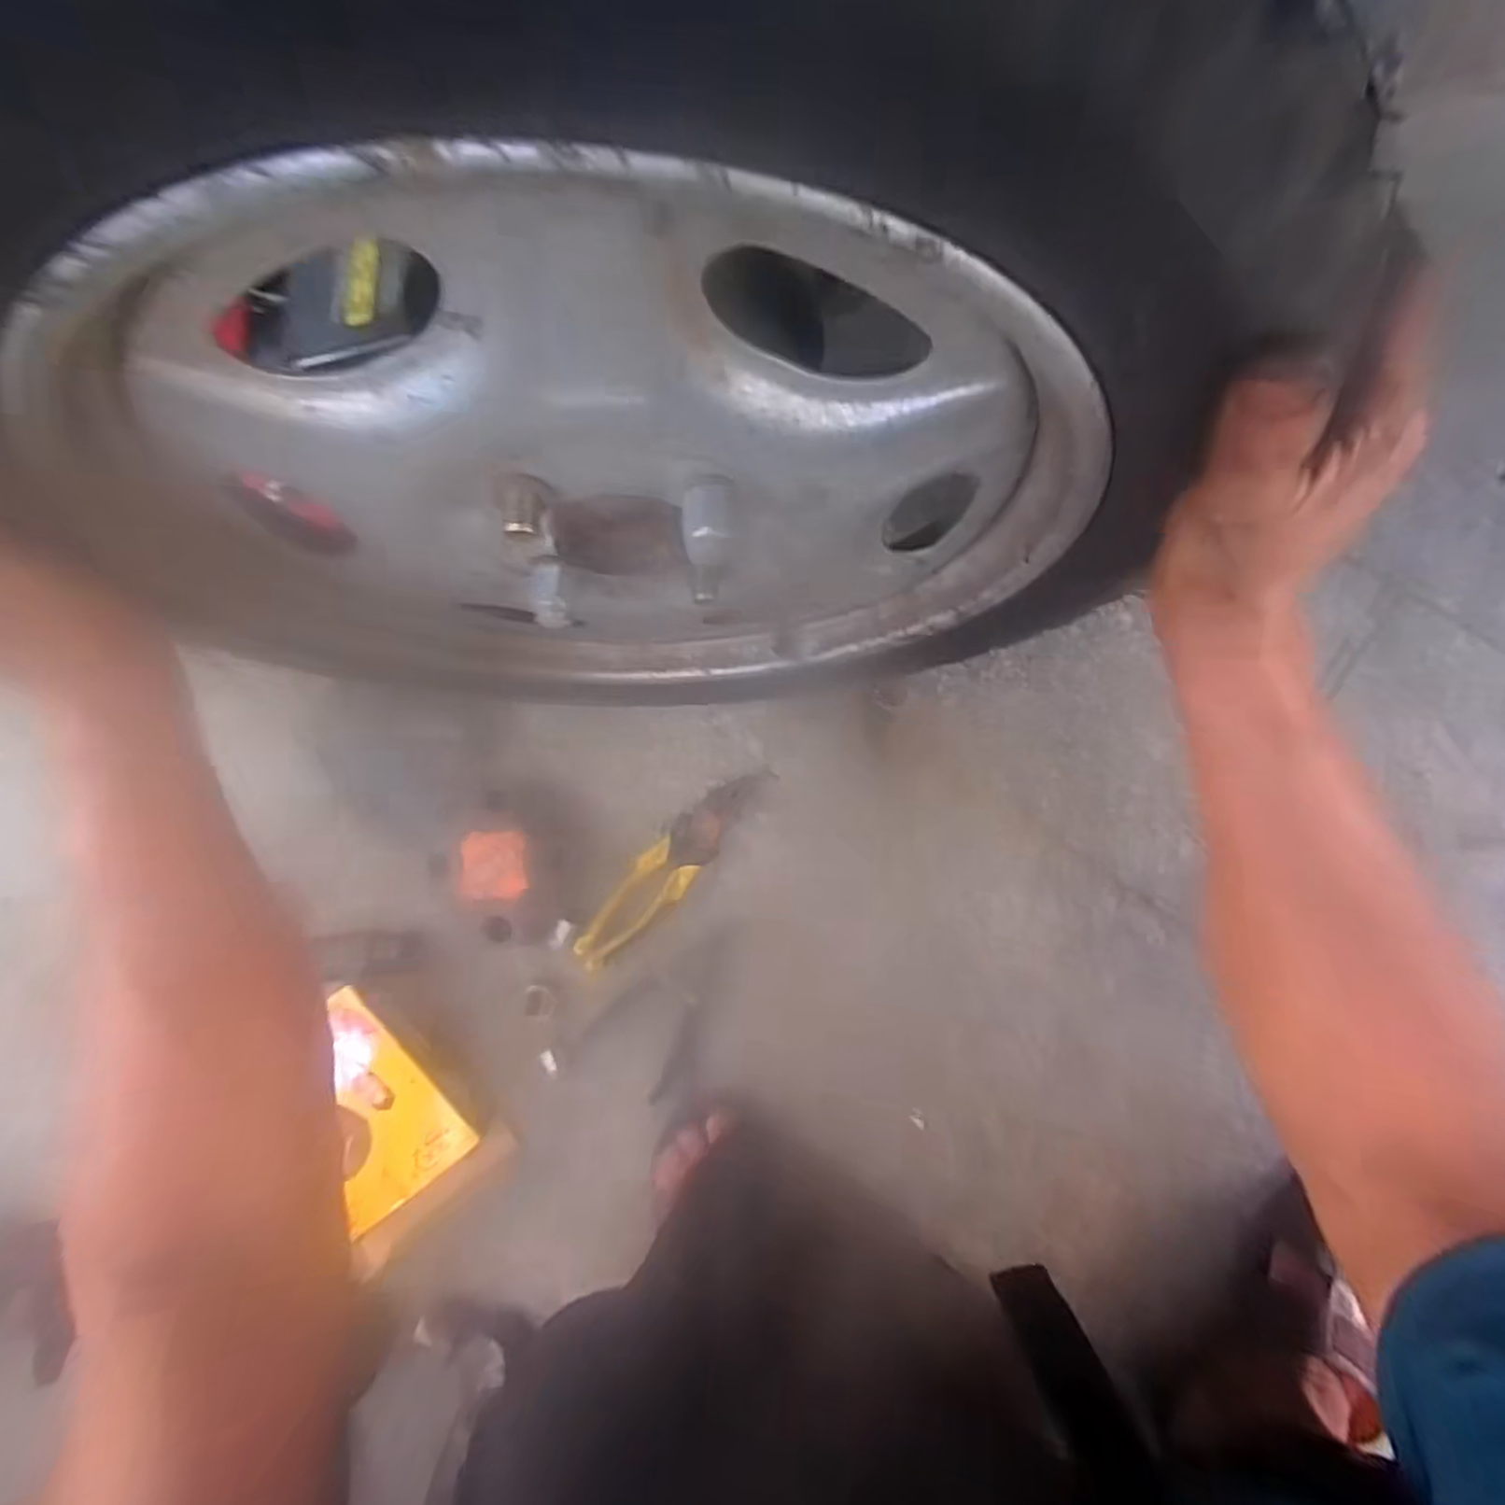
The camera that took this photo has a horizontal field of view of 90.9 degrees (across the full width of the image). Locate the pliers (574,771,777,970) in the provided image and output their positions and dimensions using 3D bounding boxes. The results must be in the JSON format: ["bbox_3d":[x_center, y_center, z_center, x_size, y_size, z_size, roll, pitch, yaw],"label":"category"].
[{"bbox_3d":[-0.064,0.091,0.605,0.044,0.024,0.207,44,92,8],"label":"pliers"}]

